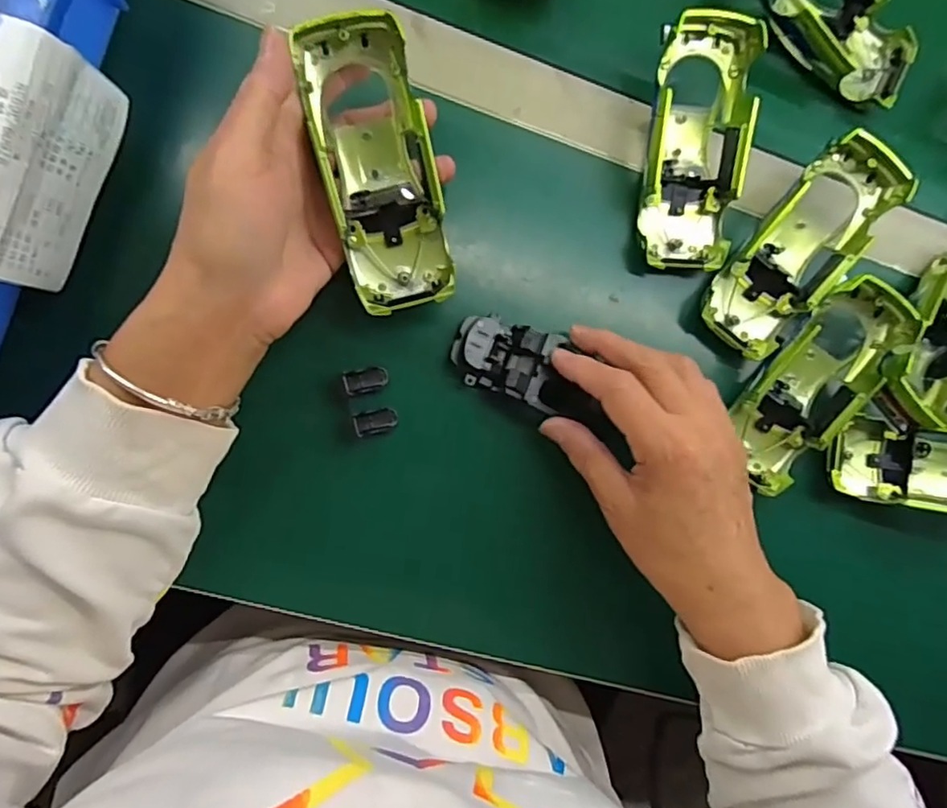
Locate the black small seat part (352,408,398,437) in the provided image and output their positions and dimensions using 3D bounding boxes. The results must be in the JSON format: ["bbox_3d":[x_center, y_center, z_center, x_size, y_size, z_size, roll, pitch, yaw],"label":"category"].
[{"bbox_3d":[-0.053,0.009,0.323,0.023,0.013,0.012,-12,92,-10],"label":"black small seat part"}]

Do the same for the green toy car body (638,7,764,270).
[{"bbox_3d":[0.125,-0.147,0.341,0.056,0.034,0.131,2,105,-10],"label":"green toy car body"}]

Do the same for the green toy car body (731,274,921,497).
[{"bbox_3d":[0.199,-0.013,0.354,0.056,0.035,0.129,33,100,-8],"label":"green toy car body"}]

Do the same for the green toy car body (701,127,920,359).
[{"bbox_3d":[0.191,-0.093,0.354,0.055,0.037,0.132,37,100,-8],"label":"green toy car body"}]

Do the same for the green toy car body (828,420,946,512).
[{"bbox_3d":[0.287,0.041,0.362,0.125,0.043,0.051,7,89,-10],"label":"green toy car body"}]

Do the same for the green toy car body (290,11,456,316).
[{"bbox_3d":[-0.048,-0.115,0.296,0.052,0.034,0.131,-15,108,-9],"label":"green toy car body"}]

